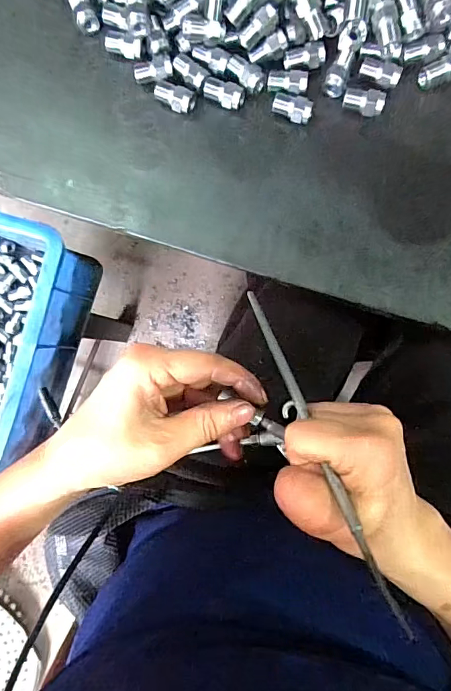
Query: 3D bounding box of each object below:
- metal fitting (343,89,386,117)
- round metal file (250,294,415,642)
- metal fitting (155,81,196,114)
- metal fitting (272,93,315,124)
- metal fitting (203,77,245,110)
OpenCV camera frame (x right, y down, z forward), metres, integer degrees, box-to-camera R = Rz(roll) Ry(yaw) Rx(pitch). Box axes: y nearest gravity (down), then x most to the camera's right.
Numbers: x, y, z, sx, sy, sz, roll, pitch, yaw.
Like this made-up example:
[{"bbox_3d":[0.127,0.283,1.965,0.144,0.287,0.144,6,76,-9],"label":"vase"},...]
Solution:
[{"bbox_3d":[0.099,-0.175,0.312,0.028,0.015,0.015,11,88,5],"label":"metal fitting"},{"bbox_3d":[0.046,0.039,0.256,0.007,0.005,0.234,-24,45,6],"label":"round metal file"},{"bbox_3d":[-0.039,-0.186,0.324,0.030,0.014,0.018,21,89,5],"label":"metal fitting"},{"bbox_3d":[0.050,-0.174,0.318,0.029,0.016,0.016,26,90,5],"label":"metal fitting"},{"bbox_3d":[-0.001,-0.186,0.320,0.031,0.015,0.017,23,89,5],"label":"metal fitting"}]

